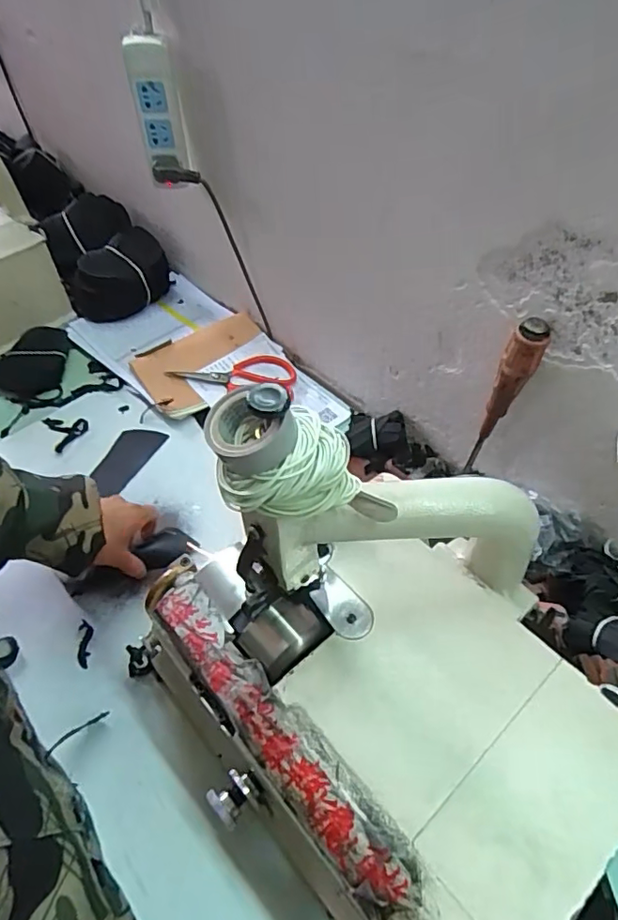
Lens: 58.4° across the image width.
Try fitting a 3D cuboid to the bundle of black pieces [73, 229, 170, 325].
[{"bbox_3d":[-0.312,-0.297,0.916,0.165,0.094,0.118,-21,54,-13],"label":"bundle of black pieces"}]

